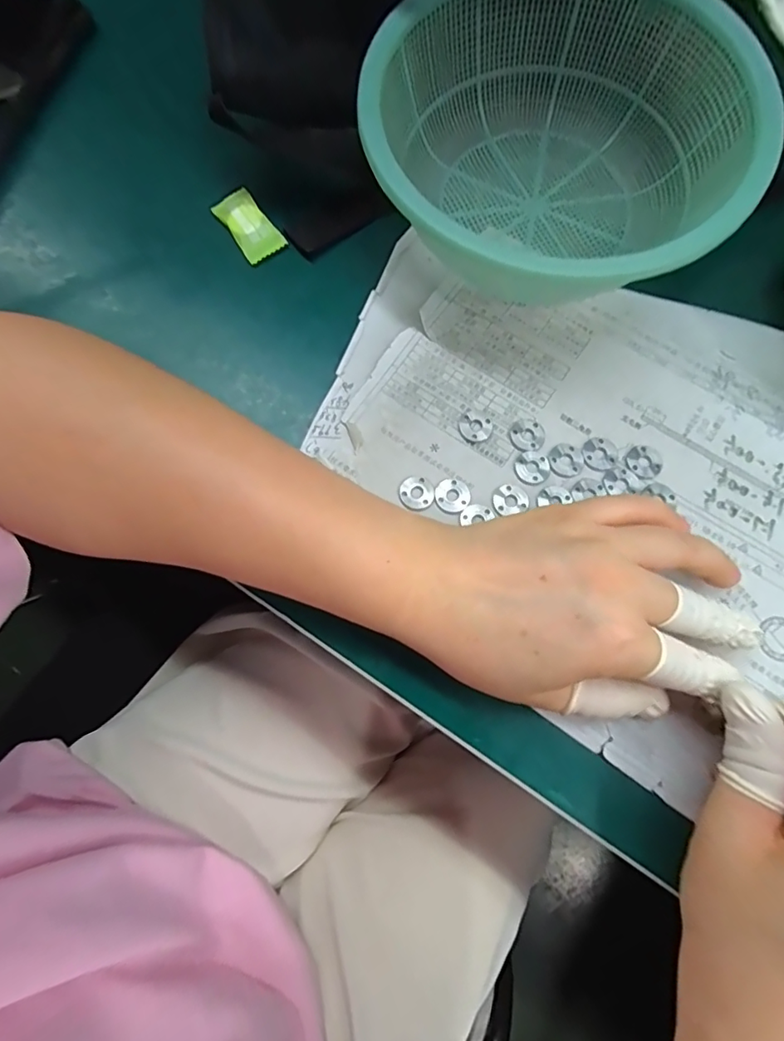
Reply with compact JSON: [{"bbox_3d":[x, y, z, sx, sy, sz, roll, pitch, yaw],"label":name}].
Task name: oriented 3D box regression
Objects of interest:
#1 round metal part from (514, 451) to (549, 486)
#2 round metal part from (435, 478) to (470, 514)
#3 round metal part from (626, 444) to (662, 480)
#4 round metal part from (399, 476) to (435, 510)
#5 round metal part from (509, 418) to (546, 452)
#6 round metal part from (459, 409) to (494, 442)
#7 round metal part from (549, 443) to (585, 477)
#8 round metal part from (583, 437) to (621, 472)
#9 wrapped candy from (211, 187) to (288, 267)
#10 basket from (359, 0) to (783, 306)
[{"bbox_3d":[0.069,-0.026,0.253,0.016,0.004,0.017,0,76,2],"label":"round metal part"},{"bbox_3d":[0.029,-0.012,0.250,0.016,0.004,0.017,0,76,2],"label":"round metal part"},{"bbox_3d":[0.124,-0.029,0.254,0.017,0.004,0.017,0,76,2],"label":"round metal part"},{"bbox_3d":[0.012,-0.014,0.250,0.016,0.004,0.017,0,76,2],"label":"round metal part"},{"bbox_3d":[0.068,-0.043,0.257,0.017,0.004,0.017,0,76,2],"label":"round metal part"},{"bbox_3d":[0.043,-0.048,0.259,0.018,0.004,0.017,0,76,2],"label":"round metal part"},{"bbox_3d":[0.086,-0.030,0.254,0.017,0.004,0.017,0,76,2],"label":"round metal part"},{"bbox_3d":[0.103,-0.033,0.254,0.018,0.004,0.017,0,76,2],"label":"round metal part"},{"bbox_3d":[-0.081,-0.167,0.291,0.024,0.010,0.046,-34,77,-7],"label":"wrapped candy"},{"bbox_3d":[0.077,-0.184,0.261,0.172,0.067,0.175,0,76,2],"label":"basket"}]

